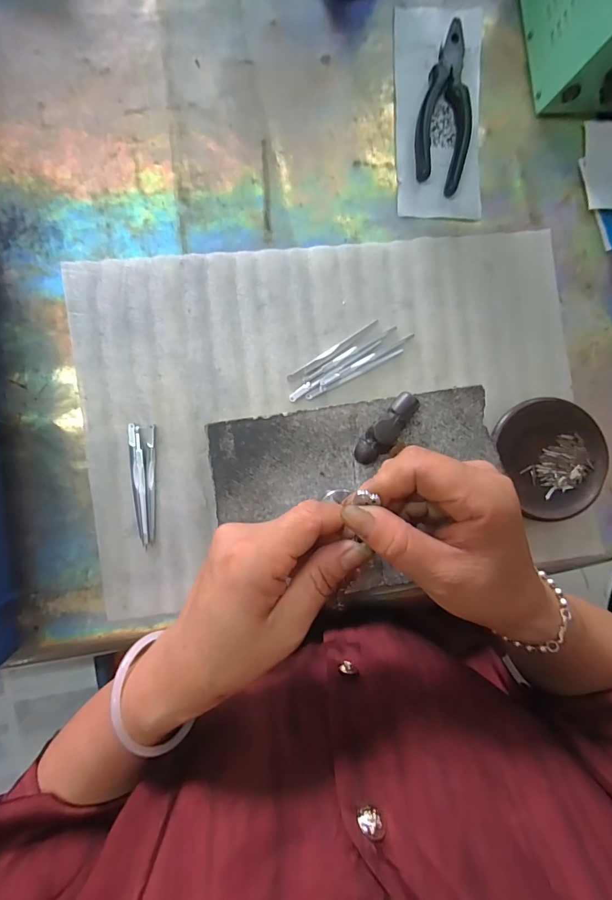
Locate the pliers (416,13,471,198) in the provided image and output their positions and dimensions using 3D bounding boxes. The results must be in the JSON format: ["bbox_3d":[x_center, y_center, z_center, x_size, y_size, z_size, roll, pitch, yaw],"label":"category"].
[{"bbox_3d":[0.136,-0.332,0.384,0.050,0.014,0.162,8,86,-4],"label":"pliers"}]

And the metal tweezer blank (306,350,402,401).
[{"bbox_3d":[0.047,-0.071,0.372,0.101,0.004,0.006,-26,89,-6],"label":"metal tweezer blank"}]

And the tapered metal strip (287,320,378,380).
[{"bbox_3d":[0.026,-0.095,0.371,0.101,0.004,0.005,-35,90,-6],"label":"tapered metal strip"}]

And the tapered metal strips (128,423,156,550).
[{"bbox_3d":[-0.147,0.031,0.354,0.022,0.006,0.105,0,87,-5],"label":"tapered metal strips"}]

